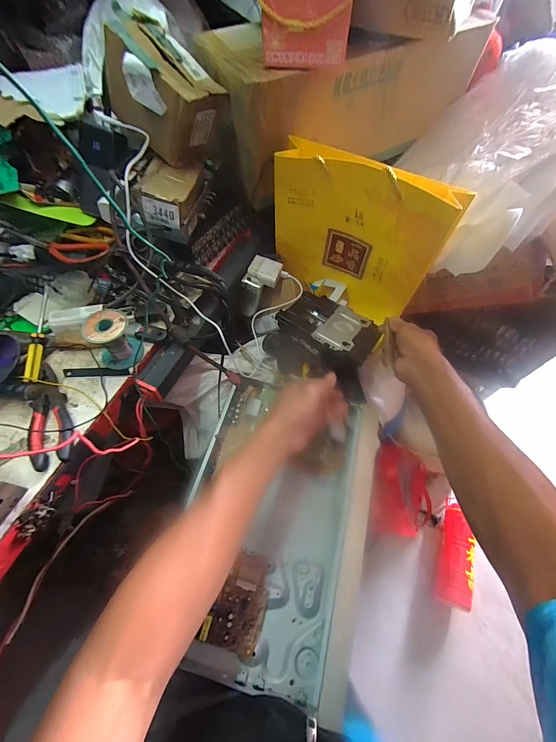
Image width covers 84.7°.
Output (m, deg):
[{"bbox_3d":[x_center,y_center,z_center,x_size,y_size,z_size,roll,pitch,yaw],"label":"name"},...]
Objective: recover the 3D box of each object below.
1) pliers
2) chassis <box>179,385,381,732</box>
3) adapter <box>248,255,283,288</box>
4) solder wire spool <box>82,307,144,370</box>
[{"bbox_3d":[-0.307,0.053,0.409,0.048,0.025,0.152,-19,60,-13],"label":"pliers"},{"bbox_3d":[-0.001,0.223,0.473,0.265,0.070,0.398,13,59,7],"label":"chassis"},{"bbox_3d":[-0.026,-0.206,0.633,0.063,0.027,0.054,17,59,9],"label":"adapter"},{"bbox_3d":[-0.240,-0.045,0.448,0.058,0.070,0.058,1,58,-1],"label":"solder wire spool"}]

